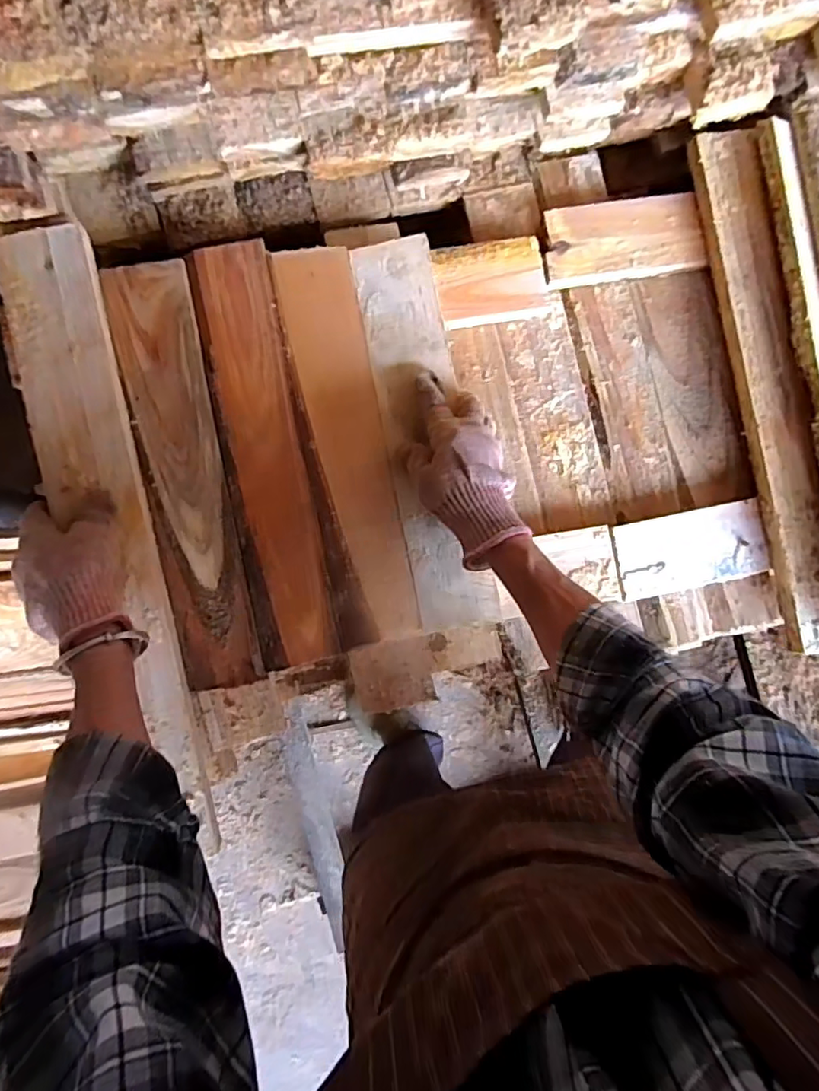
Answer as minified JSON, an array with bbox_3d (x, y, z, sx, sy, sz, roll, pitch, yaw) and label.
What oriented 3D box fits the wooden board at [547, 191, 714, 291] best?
[{"bbox_3d":[0.210,-0.301,0.580,0.161,0.023,0.074,-11,89,-6],"label":"wooden board"}]

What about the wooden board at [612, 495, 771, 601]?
[{"bbox_3d":[0.273,0.004,0.573,0.149,0.020,0.073,-12,89,-6],"label":"wooden board"}]

